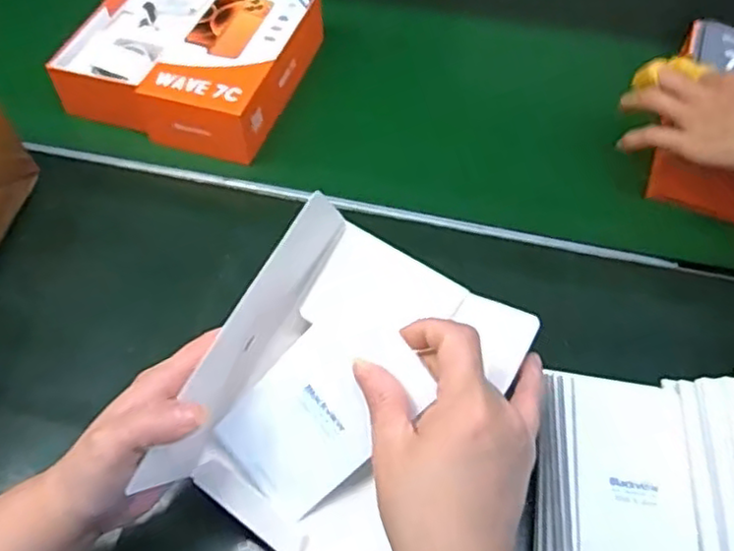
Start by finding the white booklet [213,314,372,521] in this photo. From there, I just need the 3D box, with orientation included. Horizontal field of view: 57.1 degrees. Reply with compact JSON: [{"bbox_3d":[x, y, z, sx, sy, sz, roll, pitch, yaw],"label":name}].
[{"bbox_3d":[-0.031,0.076,0.342,0.066,0.094,0.004,47,22,9],"label":"white booklet"}]

